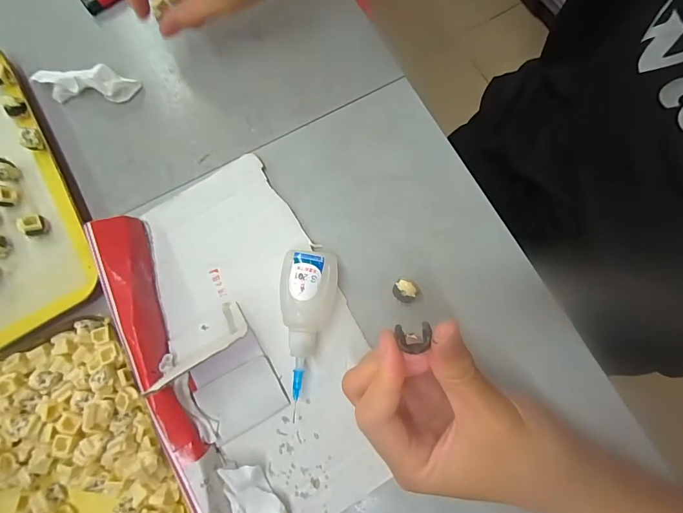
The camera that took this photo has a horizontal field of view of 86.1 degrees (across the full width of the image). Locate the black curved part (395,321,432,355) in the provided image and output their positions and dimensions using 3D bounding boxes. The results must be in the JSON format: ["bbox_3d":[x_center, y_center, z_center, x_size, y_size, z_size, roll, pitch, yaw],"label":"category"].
[{"bbox_3d":[0.030,0.034,0.153,0.014,0.005,0.011,-5,76,-2],"label":"black curved part"}]

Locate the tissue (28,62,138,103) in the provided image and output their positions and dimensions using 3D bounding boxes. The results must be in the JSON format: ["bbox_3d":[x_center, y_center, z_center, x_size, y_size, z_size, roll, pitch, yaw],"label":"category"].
[{"bbox_3d":[-0.202,-0.138,0.285,0.079,0.016,0.029,-3,77,1],"label":"tissue"}]

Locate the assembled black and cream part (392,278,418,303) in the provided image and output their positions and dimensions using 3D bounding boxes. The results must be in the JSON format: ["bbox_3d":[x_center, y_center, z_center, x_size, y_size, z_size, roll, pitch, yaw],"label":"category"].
[{"bbox_3d":[0.042,0.024,0.247,0.015,0.017,0.014,0,78,2],"label":"assembled black and cream part"}]

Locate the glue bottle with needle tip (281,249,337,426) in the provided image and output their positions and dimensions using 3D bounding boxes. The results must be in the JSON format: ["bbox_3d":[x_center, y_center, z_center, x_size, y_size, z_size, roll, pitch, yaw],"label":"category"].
[{"bbox_3d":[-0.024,0.040,0.237,0.034,0.023,0.098,5,78,3],"label":"glue bottle with needle tip"}]

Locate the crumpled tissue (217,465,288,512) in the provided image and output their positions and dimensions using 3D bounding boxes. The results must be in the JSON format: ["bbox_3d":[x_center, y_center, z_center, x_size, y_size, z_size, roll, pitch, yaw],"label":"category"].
[{"bbox_3d":[-0.050,0.148,0.215,0.030,0.016,0.052,-20,78,-2],"label":"crumpled tissue"}]

